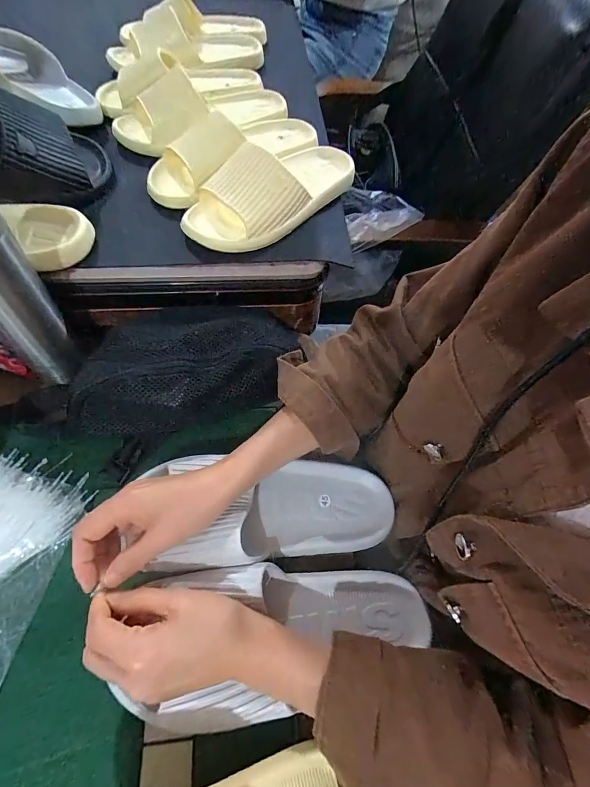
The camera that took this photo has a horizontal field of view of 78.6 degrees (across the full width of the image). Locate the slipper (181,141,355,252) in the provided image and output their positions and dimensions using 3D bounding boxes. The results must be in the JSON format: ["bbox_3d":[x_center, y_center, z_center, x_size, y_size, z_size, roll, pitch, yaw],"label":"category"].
[{"bbox_3d":[-0.019,-0.255,0.434,0.101,0.068,0.247,41,67,17],"label":"slipper"}]

